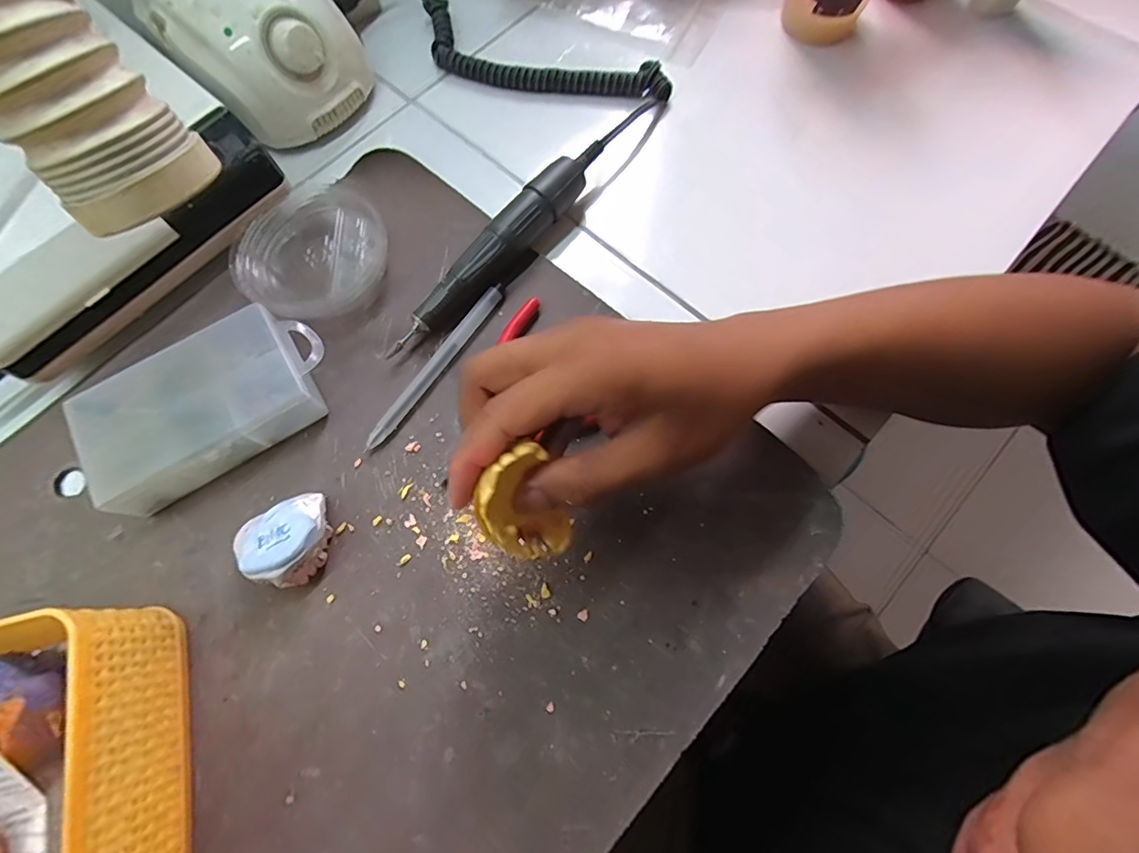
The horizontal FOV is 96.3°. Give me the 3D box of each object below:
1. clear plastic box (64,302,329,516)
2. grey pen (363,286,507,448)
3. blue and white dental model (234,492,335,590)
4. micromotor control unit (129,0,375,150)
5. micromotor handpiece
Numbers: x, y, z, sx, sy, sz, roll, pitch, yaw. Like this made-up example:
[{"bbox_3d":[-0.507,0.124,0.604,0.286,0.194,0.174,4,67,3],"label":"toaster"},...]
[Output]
[{"bbox_3d":[-0.203,-0.013,0.292,0.128,0.031,0.076,-32,73,-9],"label":"clear plastic box"},{"bbox_3d":[-0.081,-0.038,0.309,0.011,0.011,0.125,33,75,12],"label":"grey pen"},{"bbox_3d":[-0.149,0.062,0.270,0.046,0.027,0.042,-1,71,2],"label":"blue and white dental model"},{"bbox_3d":[-0.220,-0.272,0.358,0.126,0.084,0.103,34,75,13],"label":"micromotor control unit"},{"bbox_3d":[-0.042,-0.115,0.325,0.023,0.028,0.188,37,76,13],"label":"micromotor handpiece"}]

